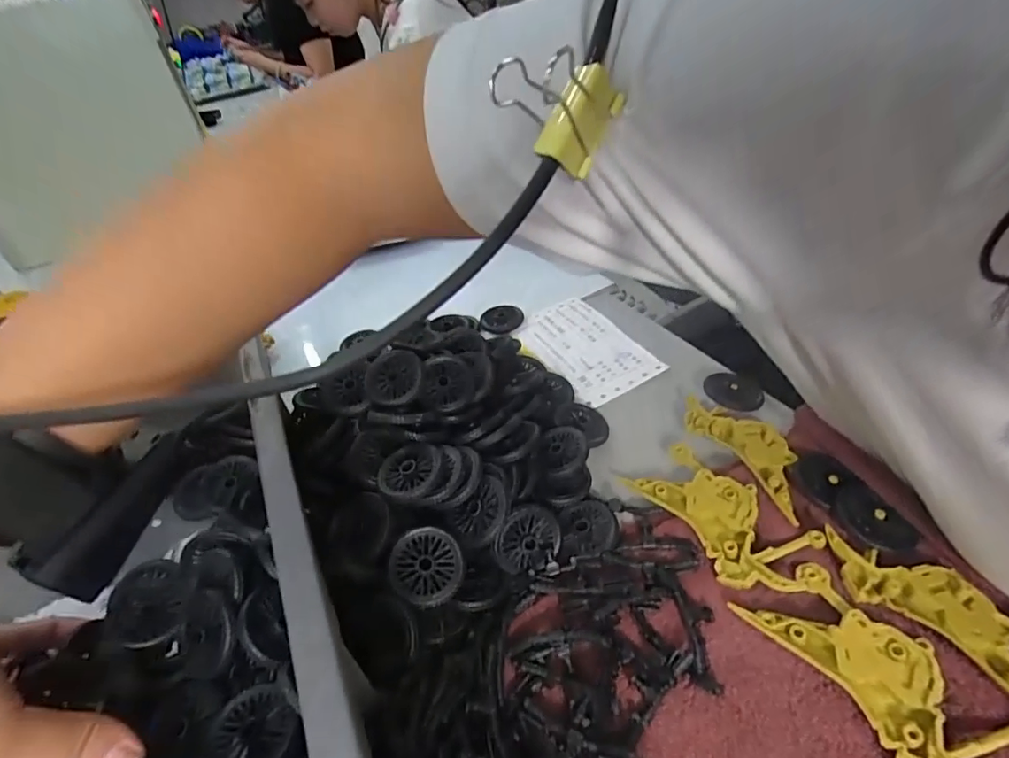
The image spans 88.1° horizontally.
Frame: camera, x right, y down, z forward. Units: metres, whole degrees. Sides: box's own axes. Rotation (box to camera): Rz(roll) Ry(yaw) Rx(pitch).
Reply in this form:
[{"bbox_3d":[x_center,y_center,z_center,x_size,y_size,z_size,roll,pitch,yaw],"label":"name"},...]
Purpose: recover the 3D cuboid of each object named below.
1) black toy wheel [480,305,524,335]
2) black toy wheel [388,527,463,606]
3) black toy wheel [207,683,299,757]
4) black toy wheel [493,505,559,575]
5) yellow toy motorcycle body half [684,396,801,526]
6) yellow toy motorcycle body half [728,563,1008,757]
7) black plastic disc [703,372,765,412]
[{"bbox_3d":[-0.003,-0.052,0.463,0.035,0.008,0.036,-6,40,5],"label":"black toy wheel"},{"bbox_3d":[-0.039,0.094,0.264,0.036,0.008,0.036,2,65,-5],"label":"black toy wheel"},{"bbox_3d":[-0.104,0.147,0.216,0.035,0.010,0.032,-6,40,5],"label":"black toy wheel"},{"bbox_3d":[0.013,0.084,0.277,0.036,0.033,0.009,-14,8,-13],"label":"black toy wheel"},{"bbox_3d":[0.148,0.043,0.318,0.043,0.016,0.098,-23,41,-16],"label":"yellow toy motorcycle body half"},{"bbox_3d":[0.156,0.125,0.218,0.047,0.018,0.095,-27,43,-20],"label":"yellow toy motorcycle body half"},{"bbox_3d":[0.154,0.008,0.352,0.037,0.006,0.037,-6,40,5],"label":"black plastic disc"}]

